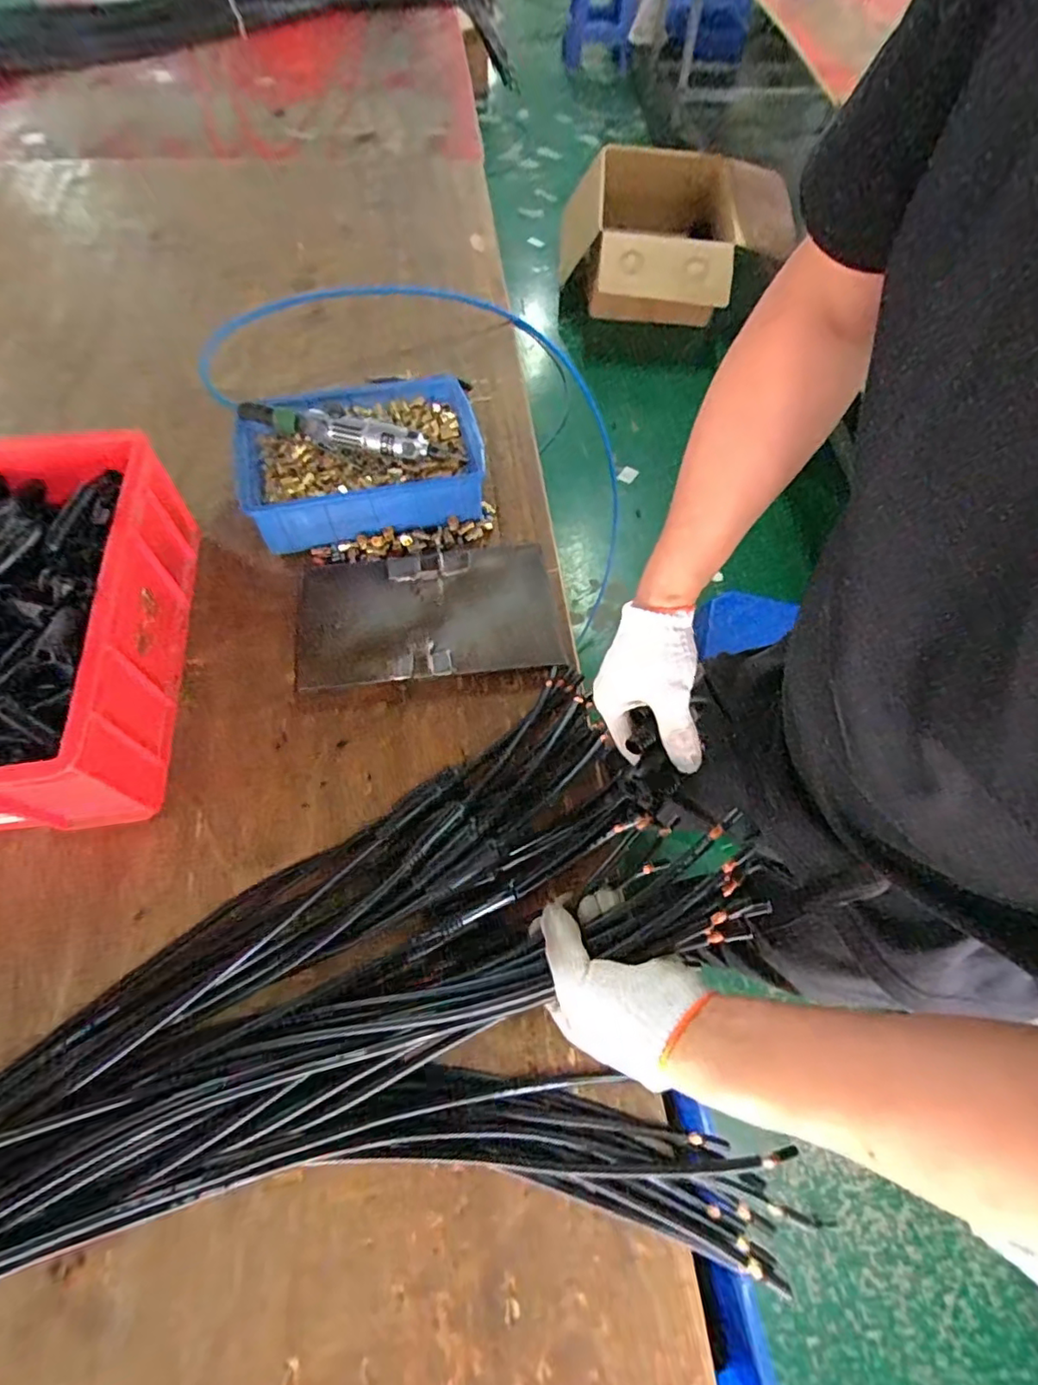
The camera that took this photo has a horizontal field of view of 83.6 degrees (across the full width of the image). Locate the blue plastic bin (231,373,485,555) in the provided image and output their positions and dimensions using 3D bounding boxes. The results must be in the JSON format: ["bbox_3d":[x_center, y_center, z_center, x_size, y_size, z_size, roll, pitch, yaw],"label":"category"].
[{"bbox_3d":[-0.199,-0.298,0.747,0.303,0.083,0.210,-13,62,-11],"label":"blue plastic bin"}]

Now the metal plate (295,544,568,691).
[{"bbox_3d":[-0.105,-0.097,0.687,0.295,0.011,0.172,-5,64,-9],"label":"metal plate"}]

